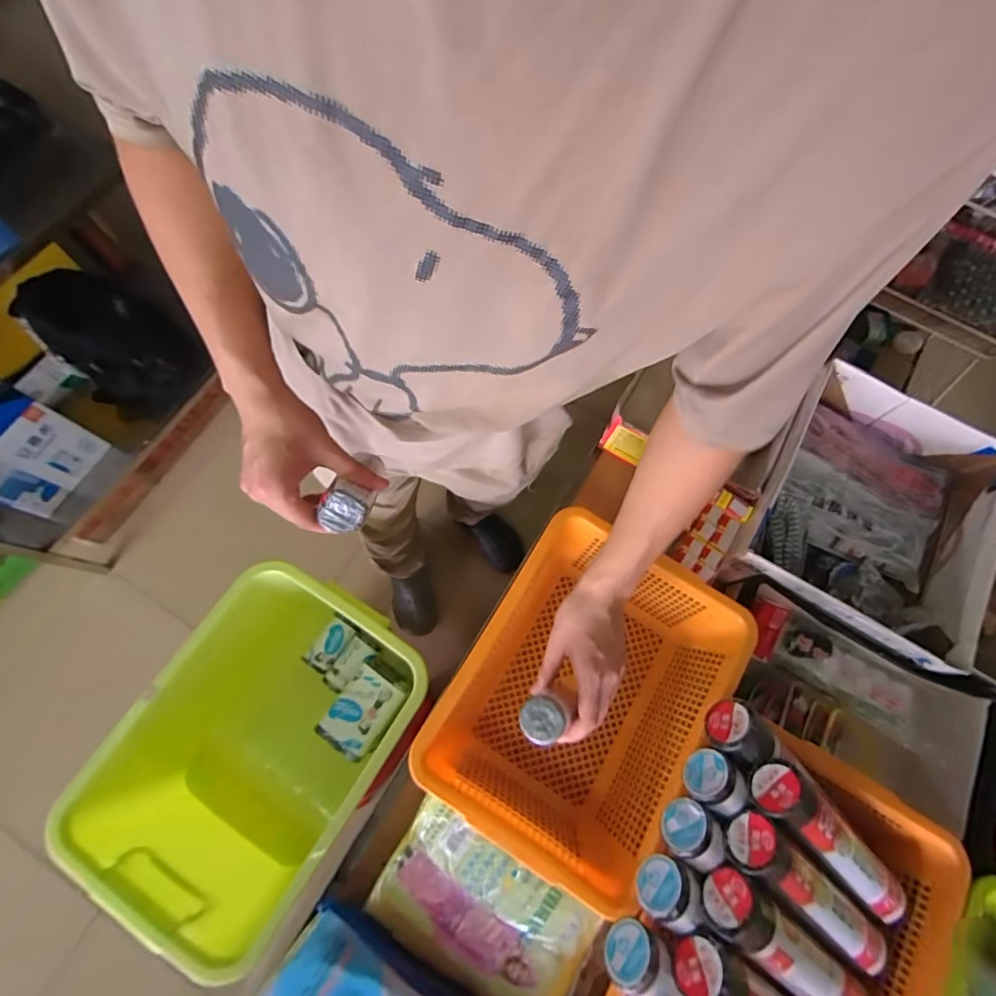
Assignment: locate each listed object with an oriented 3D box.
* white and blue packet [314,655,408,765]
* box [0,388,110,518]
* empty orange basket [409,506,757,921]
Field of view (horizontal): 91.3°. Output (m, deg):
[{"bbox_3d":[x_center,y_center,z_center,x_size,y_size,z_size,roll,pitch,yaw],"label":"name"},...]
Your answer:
[{"bbox_3d":[-0.254,0.400,0.922,0.108,0.053,0.153,32,74,8],"label":"white and blue packet"},{"bbox_3d":[-1.119,-0.104,1.148,0.077,0.268,0.229,35,74,9],"label":"box"},{"bbox_3d":[0.105,0.240,0.619,0.278,0.140,0.368,31,74,8],"label":"empty orange basket"}]

